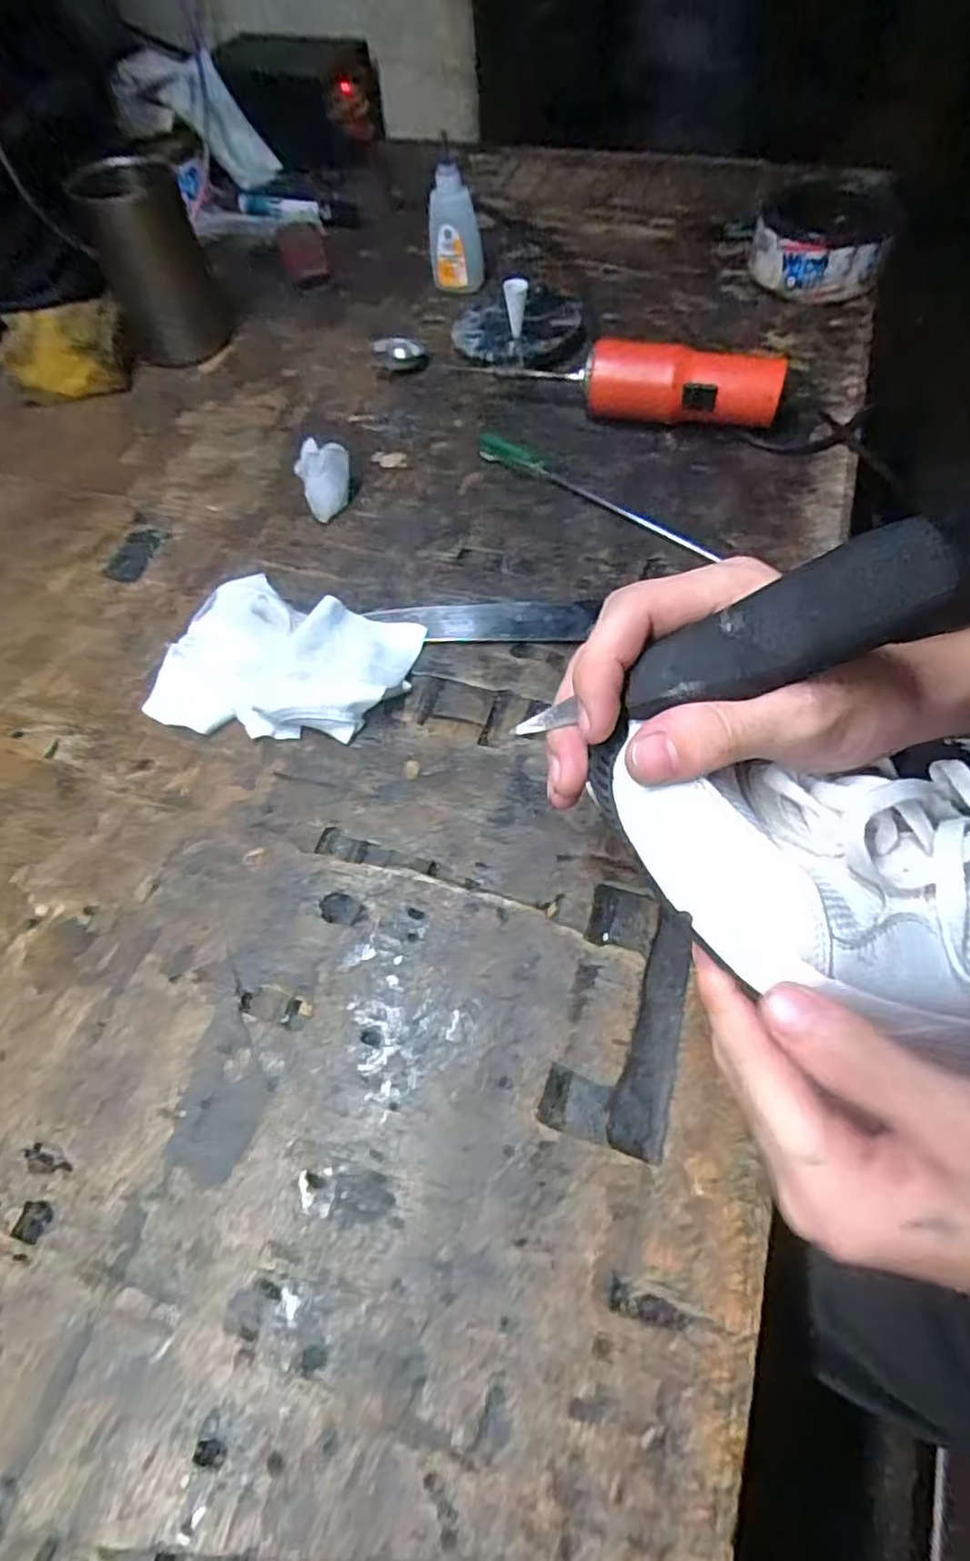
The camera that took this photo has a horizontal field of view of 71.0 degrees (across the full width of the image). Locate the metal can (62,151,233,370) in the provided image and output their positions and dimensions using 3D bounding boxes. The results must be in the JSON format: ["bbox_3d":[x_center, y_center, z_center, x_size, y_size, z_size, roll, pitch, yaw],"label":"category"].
[{"bbox_3d":[-0.258,-0.402,0.531,0.078,0.110,0.078,-20,60,-8],"label":"metal can"}]

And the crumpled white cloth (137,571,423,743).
[{"bbox_3d":[-0.113,-0.065,0.375,0.135,0.023,0.105,19,62,15],"label":"crumpled white cloth"}]

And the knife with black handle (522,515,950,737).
[{"bbox_3d":[0.073,-0.040,0.212,0.130,0.015,0.027,-23,57,20],"label":"knife with black handle"}]

